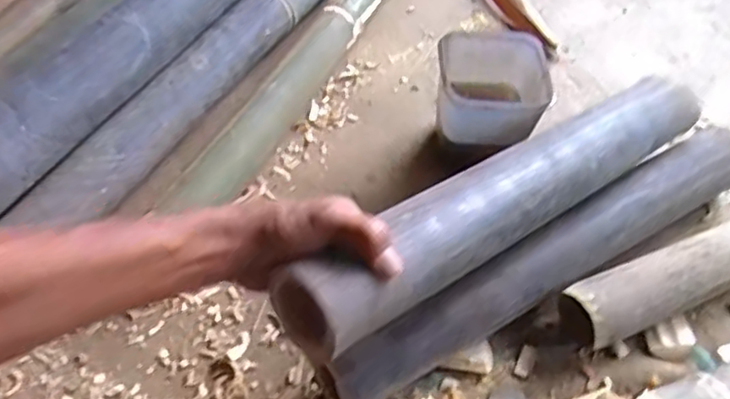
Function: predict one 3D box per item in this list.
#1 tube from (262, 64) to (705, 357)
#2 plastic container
[{"bbox_3d":[0.141,-0.015,0.564,0.484,0.059,0.067,-28,58,-31],"label":"tube"},{"bbox_3d":[0.136,-0.121,0.703,0.110,0.060,0.116,3,54,-1],"label":"plastic container"}]

